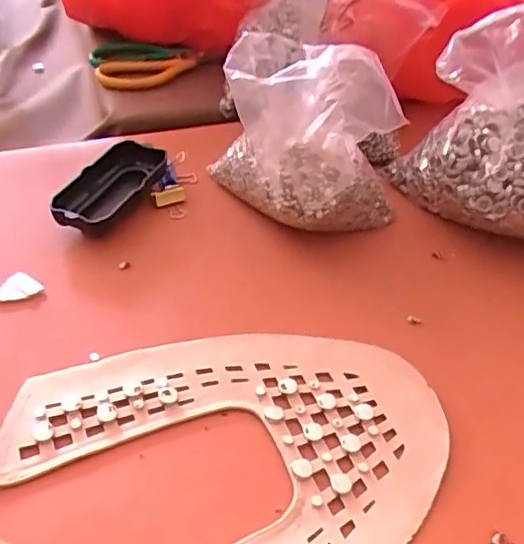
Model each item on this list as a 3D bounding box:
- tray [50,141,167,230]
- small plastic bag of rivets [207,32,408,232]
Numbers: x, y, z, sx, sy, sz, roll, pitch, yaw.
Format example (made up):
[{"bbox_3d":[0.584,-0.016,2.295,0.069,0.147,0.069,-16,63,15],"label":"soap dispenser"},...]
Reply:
[{"bbox_3d":[-0.129,-0.073,0.520,0.061,0.024,0.132,17,44,15],"label":"tray"},{"bbox_3d":[0.026,-0.104,0.475,0.099,0.137,0.137,-29,51,-31],"label":"small plastic bag of rivets"}]

